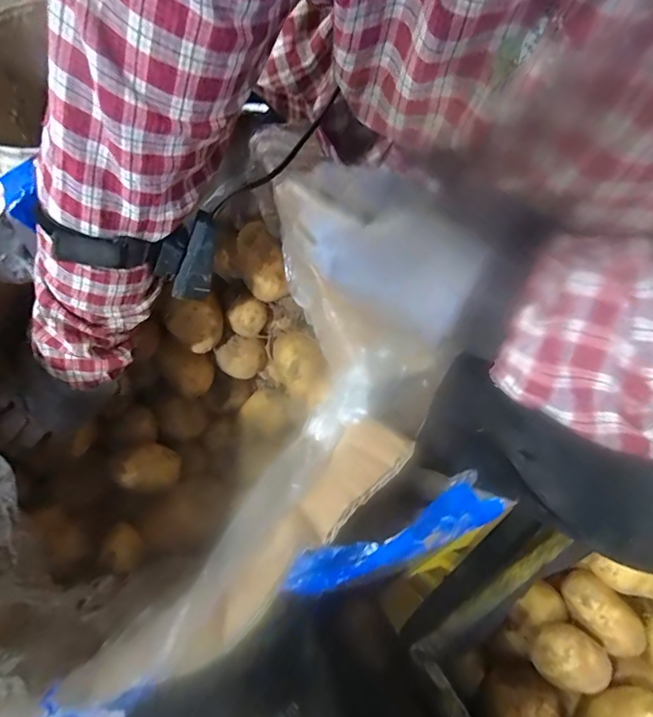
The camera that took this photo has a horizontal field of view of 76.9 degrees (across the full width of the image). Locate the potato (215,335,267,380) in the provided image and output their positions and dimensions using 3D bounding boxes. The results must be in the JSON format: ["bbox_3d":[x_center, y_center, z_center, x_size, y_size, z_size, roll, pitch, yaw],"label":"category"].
[{"bbox_3d":[-0.114,-0.001,0.562,0.062,0.040,0.049,-35,75,-13],"label":"potato"}]

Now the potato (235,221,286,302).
[{"bbox_3d":[-0.076,-0.118,0.516,0.051,0.052,0.089,-18,87,9],"label":"potato"}]

